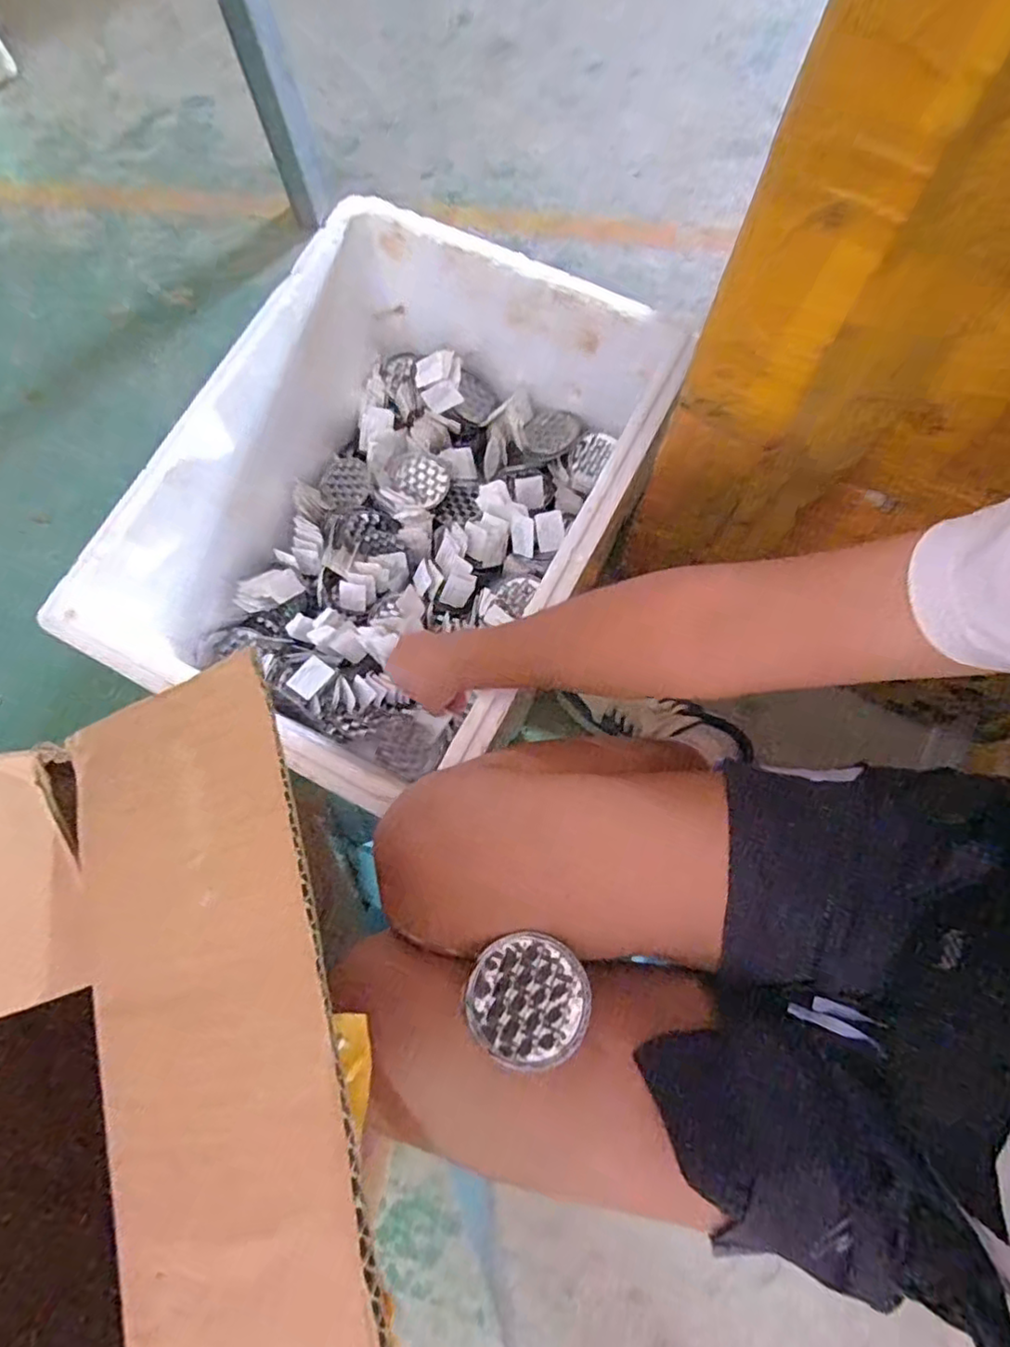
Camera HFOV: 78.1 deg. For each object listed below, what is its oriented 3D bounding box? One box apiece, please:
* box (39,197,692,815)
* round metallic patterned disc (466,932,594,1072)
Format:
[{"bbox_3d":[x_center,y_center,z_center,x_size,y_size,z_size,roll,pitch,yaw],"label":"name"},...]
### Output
[{"bbox_3d":[-0.131,-0.190,0.728,0.391,0.244,0.536,26,76,7],"label":"box"},{"bbox_3d":[0.015,0.206,0.394,0.075,0.009,0.074,21,76,6],"label":"round metallic patterned disc"}]

